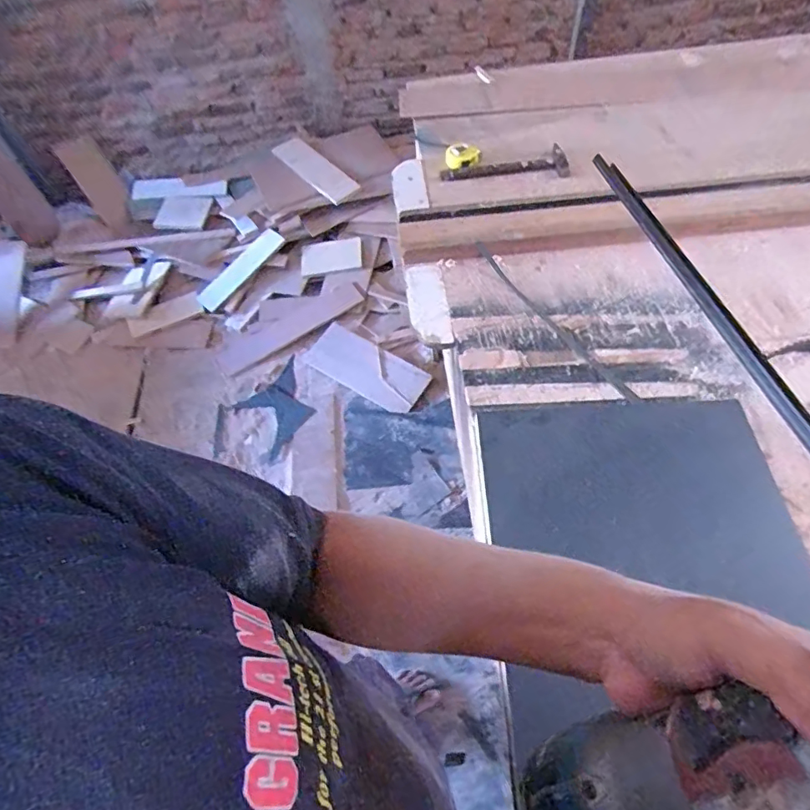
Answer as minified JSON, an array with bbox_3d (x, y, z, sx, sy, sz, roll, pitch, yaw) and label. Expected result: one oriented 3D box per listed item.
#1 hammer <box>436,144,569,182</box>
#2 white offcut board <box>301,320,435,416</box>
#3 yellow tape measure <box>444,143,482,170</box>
[{"bbox_3d":[0.225,-0.541,1.191,0.281,0.034,0.085,-1,56,3],"label":"hammer"},{"bbox_3d":[-0.146,-0.140,1.917,0.445,0.022,0.205,30,64,22],"label":"white offcut board"},{"bbox_3d":[0.132,-0.573,1.202,0.079,0.032,0.055,-17,56,-8],"label":"yellow tape measure"}]

